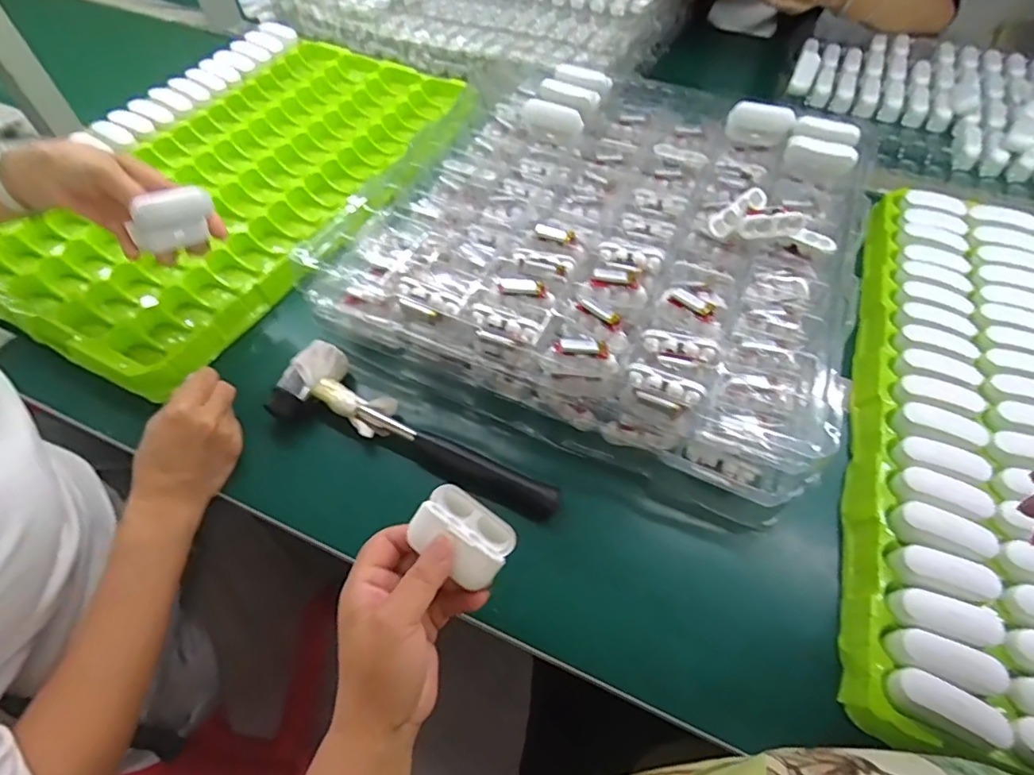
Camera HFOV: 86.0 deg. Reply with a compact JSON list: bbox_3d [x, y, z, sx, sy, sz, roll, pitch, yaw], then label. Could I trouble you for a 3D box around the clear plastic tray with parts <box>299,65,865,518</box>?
[{"bbox_3d":[0.100,-0.159,0.570,0.453,0.131,0.427,23,59,15],"label":"clear plastic tray with parts"}]

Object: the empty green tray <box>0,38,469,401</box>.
[{"bbox_3d":[-0.339,-0.266,0.681,0.339,0.044,0.565,25,60,16],"label":"empty green tray"}]

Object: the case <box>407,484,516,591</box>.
[{"bbox_3d":[-0.035,0.095,0.375,0.064,0.036,0.052,27,61,17],"label":"case"}]

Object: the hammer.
[{"bbox_3d":[-0.088,0.038,0.483,0.267,0.040,0.071,22,59,14],"label":"hammer"}]

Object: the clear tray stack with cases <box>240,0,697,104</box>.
[{"bbox_3d":[-0.065,-0.610,0.874,0.585,0.083,0.372,26,60,17],"label":"clear tray stack with cases"}]

